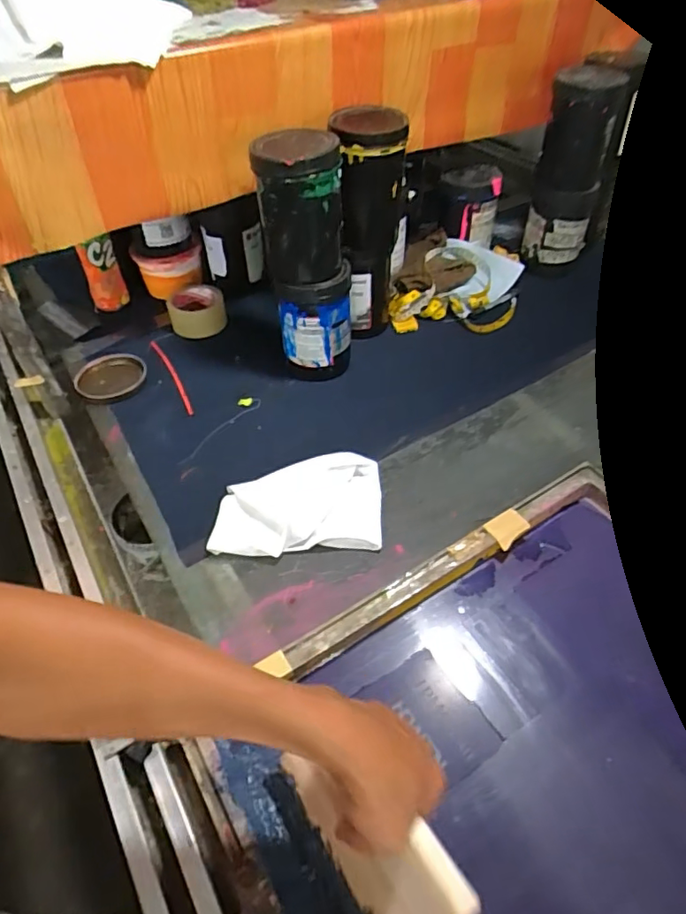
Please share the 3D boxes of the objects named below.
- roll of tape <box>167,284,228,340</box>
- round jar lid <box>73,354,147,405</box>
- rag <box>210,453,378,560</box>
[{"bbox_3d":[-0.267,-0.271,1.017,0.099,0.052,0.105,-14,47,-9],"label":"roll of tape"},{"bbox_3d":[-0.377,-0.128,0.903,0.109,0.015,0.116,-1,46,1],"label":"round jar lid"},{"bbox_3d":[-0.055,0.058,0.695,0.207,0.019,0.134,-6,46,-2],"label":"rag"}]

